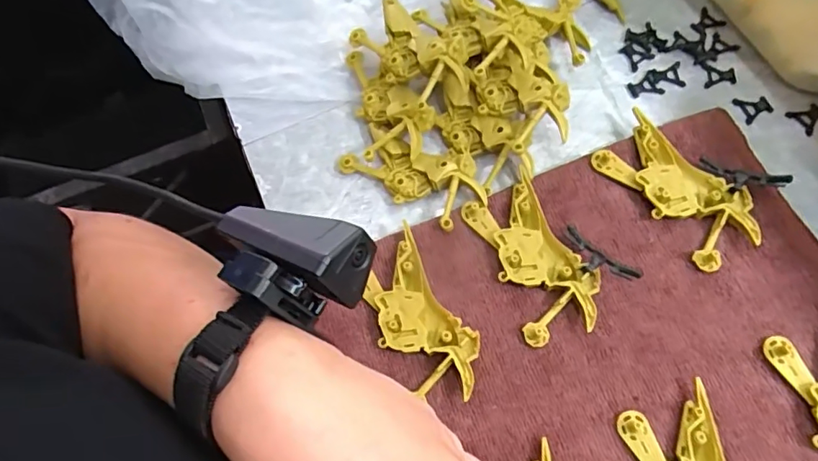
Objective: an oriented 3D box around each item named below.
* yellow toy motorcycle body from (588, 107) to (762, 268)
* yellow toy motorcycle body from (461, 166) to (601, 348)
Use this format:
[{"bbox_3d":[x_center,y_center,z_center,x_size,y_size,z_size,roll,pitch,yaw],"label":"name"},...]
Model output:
[{"bbox_3d":[0.164,-0.025,0.333,0.048,0.015,0.100,-36,68,-10],"label":"yellow toy motorcycle body"},{"bbox_3d":[0.074,0.016,0.324,0.049,0.011,0.097,-23,66,-5],"label":"yellow toy motorcycle body"}]

